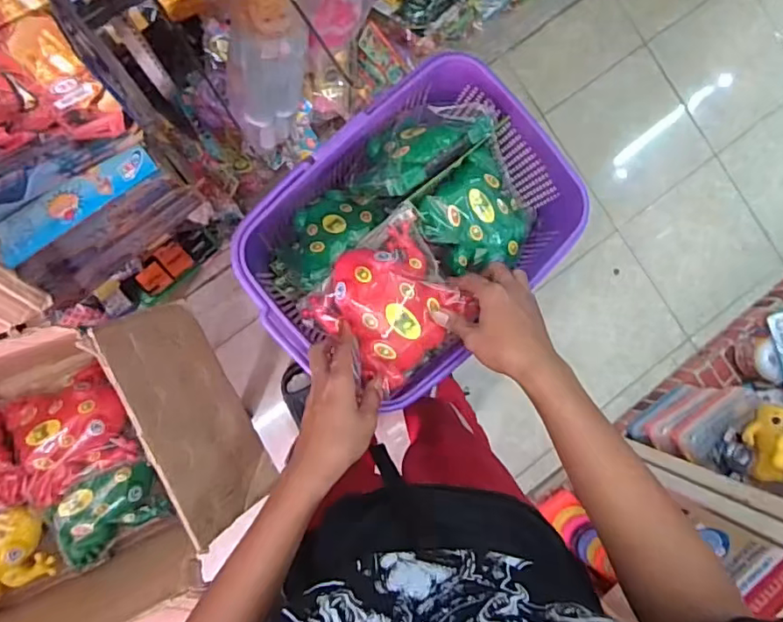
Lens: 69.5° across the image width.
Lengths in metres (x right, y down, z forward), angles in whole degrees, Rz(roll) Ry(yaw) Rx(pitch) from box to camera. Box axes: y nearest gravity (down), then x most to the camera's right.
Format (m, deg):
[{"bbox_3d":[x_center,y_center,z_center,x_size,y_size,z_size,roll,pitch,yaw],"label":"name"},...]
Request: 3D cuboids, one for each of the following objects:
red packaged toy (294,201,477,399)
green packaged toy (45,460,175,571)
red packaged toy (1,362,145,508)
[{"bbox_3d":[-0.002,-0.010,0.650,0.164,0.063,0.155,-36,95,-7],"label":"red packaged toy"},{"bbox_3d":[-0.381,0.271,0.760,0.152,0.038,0.105,-33,95,-7],"label":"green packaged toy"},{"bbox_3d":[-0.425,0.160,0.750,0.149,0.068,0.139,-26,94,-8],"label":"red packaged toy"}]

